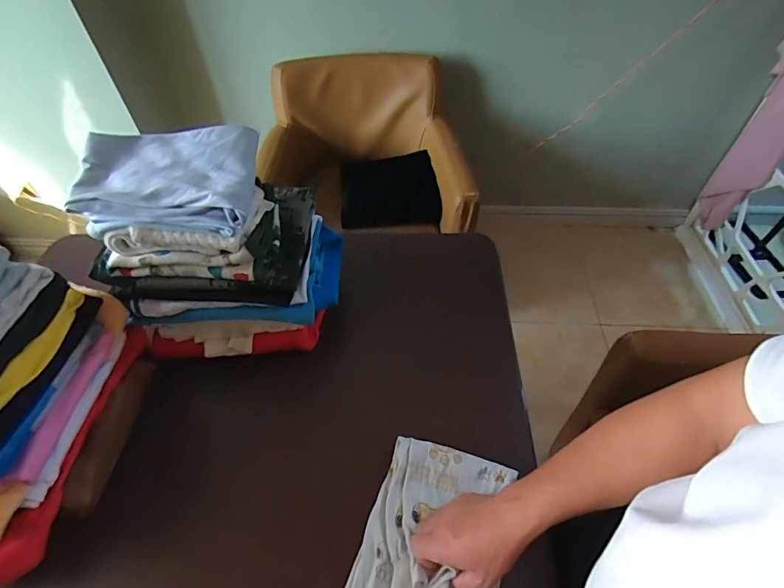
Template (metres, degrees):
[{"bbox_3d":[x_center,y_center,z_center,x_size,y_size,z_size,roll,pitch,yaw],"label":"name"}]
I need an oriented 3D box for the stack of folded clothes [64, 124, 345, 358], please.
[{"bbox_3d":[-0.261,-0.079,0.671,0.321,0.292,0.224,3,51,4],"label":"stack of folded clothes"}]

